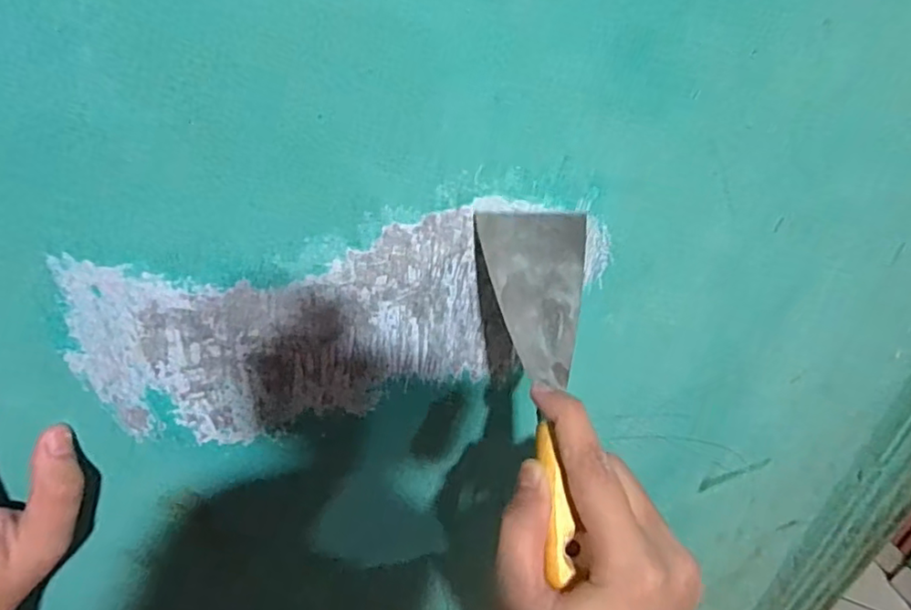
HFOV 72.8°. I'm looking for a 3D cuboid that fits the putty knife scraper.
[{"bbox_3d":[0.040,0.035,0.273,0.051,0.017,0.157,-1,78,-6],"label":"putty knife scraper"}]

